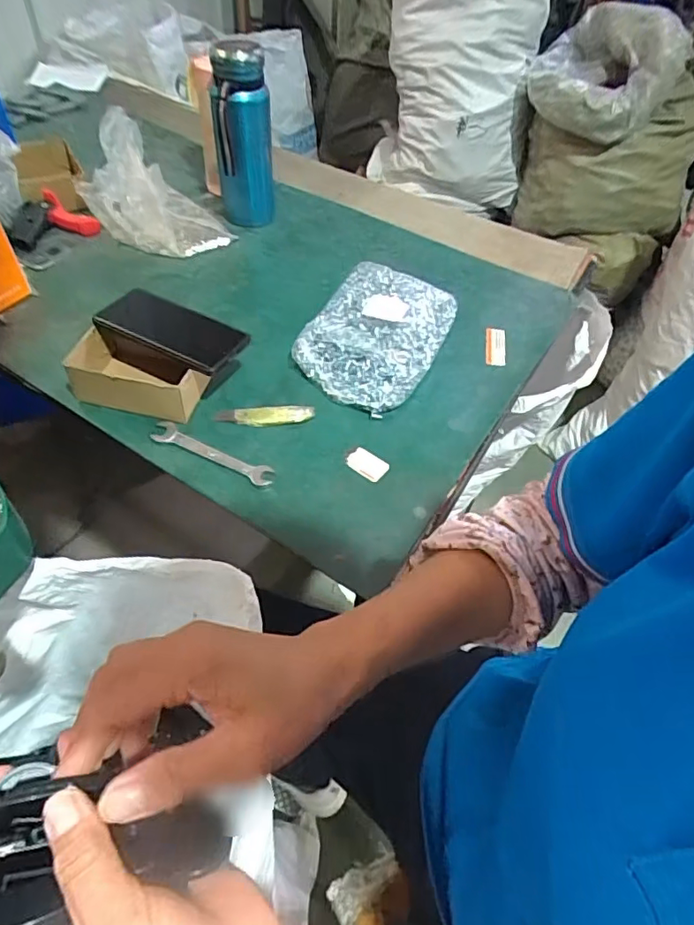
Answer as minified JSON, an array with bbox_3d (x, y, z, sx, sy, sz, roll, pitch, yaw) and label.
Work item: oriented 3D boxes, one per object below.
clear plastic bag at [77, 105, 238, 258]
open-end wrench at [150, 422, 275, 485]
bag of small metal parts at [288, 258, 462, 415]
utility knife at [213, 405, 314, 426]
[{"bbox_3d":[-0.260,-0.373,0.757,0.173,0.151,0.131,2,50,-3],"label":"clear plastic bag"},{"bbox_3d":[-0.137,-0.009,0.562,0.130,0.005,0.024,23,59,6],"label":"open-end wrench"},{"bbox_3d":[0.039,-0.167,0.704,0.160,0.056,0.229,27,53,16],"label":"bag of small metal parts"},{"bbox_3d":[-0.091,-0.054,0.610,0.107,0.011,0.026,-8,52,-11],"label":"utility knife"}]

